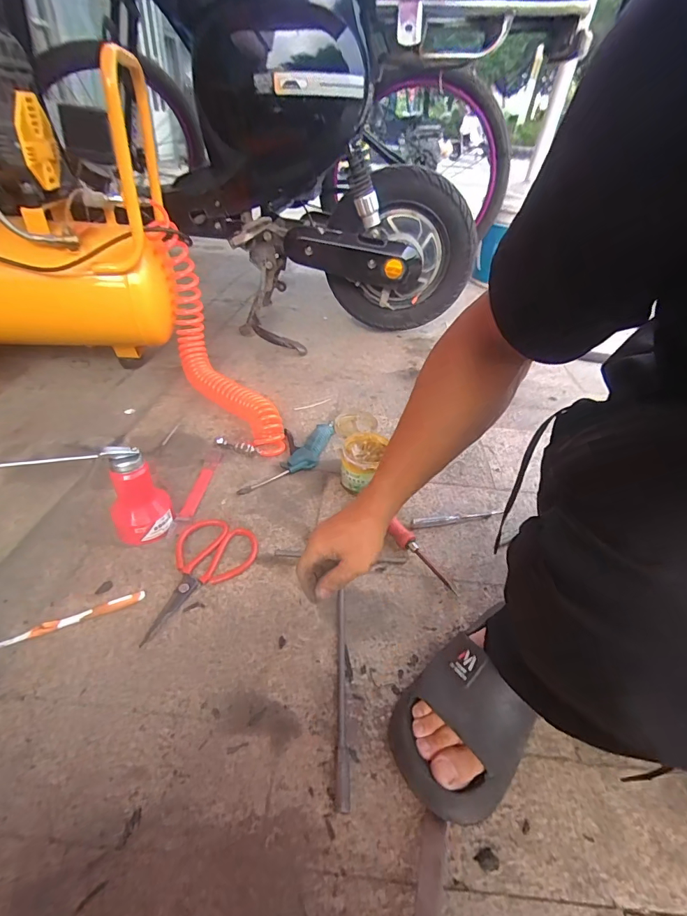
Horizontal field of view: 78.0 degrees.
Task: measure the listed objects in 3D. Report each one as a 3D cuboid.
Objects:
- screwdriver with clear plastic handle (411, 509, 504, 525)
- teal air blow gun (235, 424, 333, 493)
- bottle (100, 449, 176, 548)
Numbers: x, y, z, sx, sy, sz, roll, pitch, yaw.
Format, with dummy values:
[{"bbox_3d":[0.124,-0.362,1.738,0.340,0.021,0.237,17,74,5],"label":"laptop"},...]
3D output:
[{"bbox_3d":[0.182,0.094,0.675,0.155,0.012,0.010,-4,39,-12],"label":"screwdriver with clear plastic handle"},{"bbox_3d":[-0.087,-0.006,0.761,0.089,0.023,0.235,16,39,13],"label":"teal air blow gun"},{"bbox_3d":[-0.277,0.050,0.572,0.076,0.137,0.062,-17,43,-26],"label":"bottle"}]

